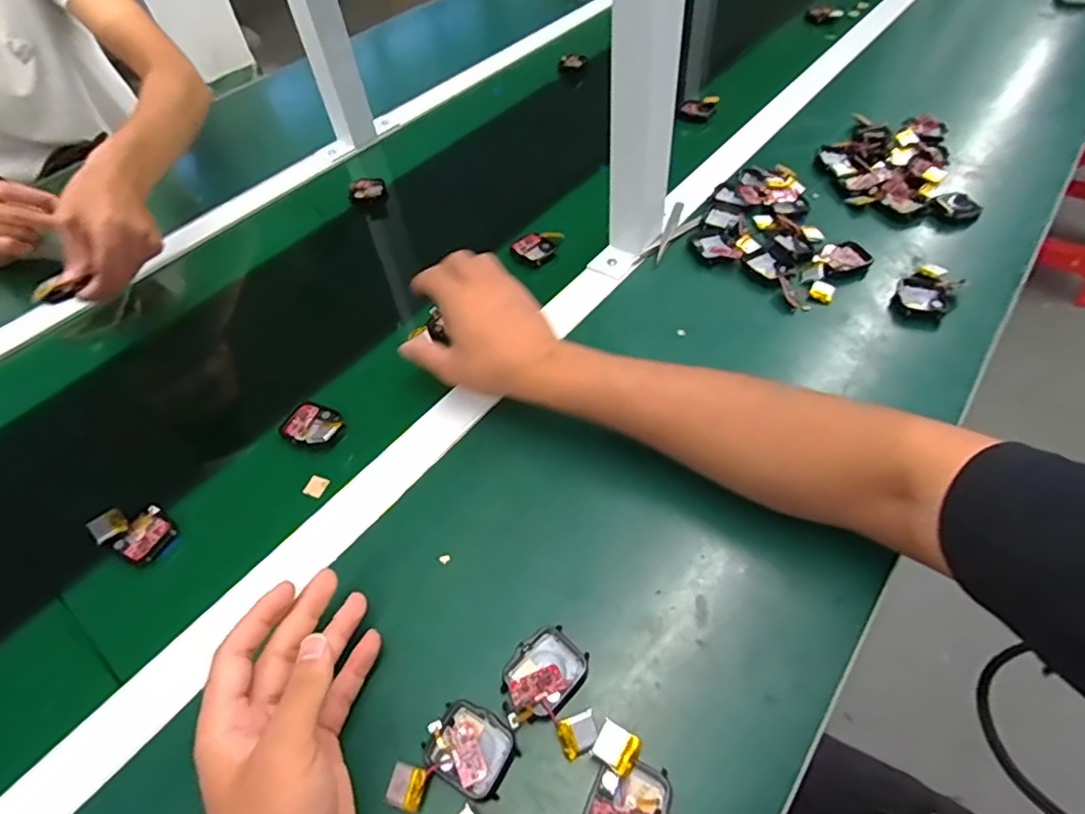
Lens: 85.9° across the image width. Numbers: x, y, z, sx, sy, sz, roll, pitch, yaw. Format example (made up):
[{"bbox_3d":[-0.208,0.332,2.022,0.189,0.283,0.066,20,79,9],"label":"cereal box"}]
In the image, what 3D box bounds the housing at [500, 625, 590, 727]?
[{"bbox_3d":[-0.001,0.157,0.339,0.038,0.022,0.054,37,63,28],"label":"housing"}]

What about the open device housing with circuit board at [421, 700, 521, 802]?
[{"bbox_3d":[-0.039,0.187,0.320,0.046,0.015,0.038,23,57,21],"label":"open device housing with circuit board"}]

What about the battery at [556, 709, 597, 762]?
[{"bbox_3d":[0.020,0.178,0.317,0.021,0.004,0.019,-21,66,-7],"label":"battery"}]

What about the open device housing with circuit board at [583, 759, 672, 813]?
[{"bbox_3d":[0.043,0.204,0.296,0.038,0.009,0.045,22,57,20],"label":"open device housing with circuit board"}]

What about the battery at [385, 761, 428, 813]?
[{"bbox_3d":[-0.072,0.201,0.308,0.021,0.004,0.020,-2,44,25],"label":"battery"}]

